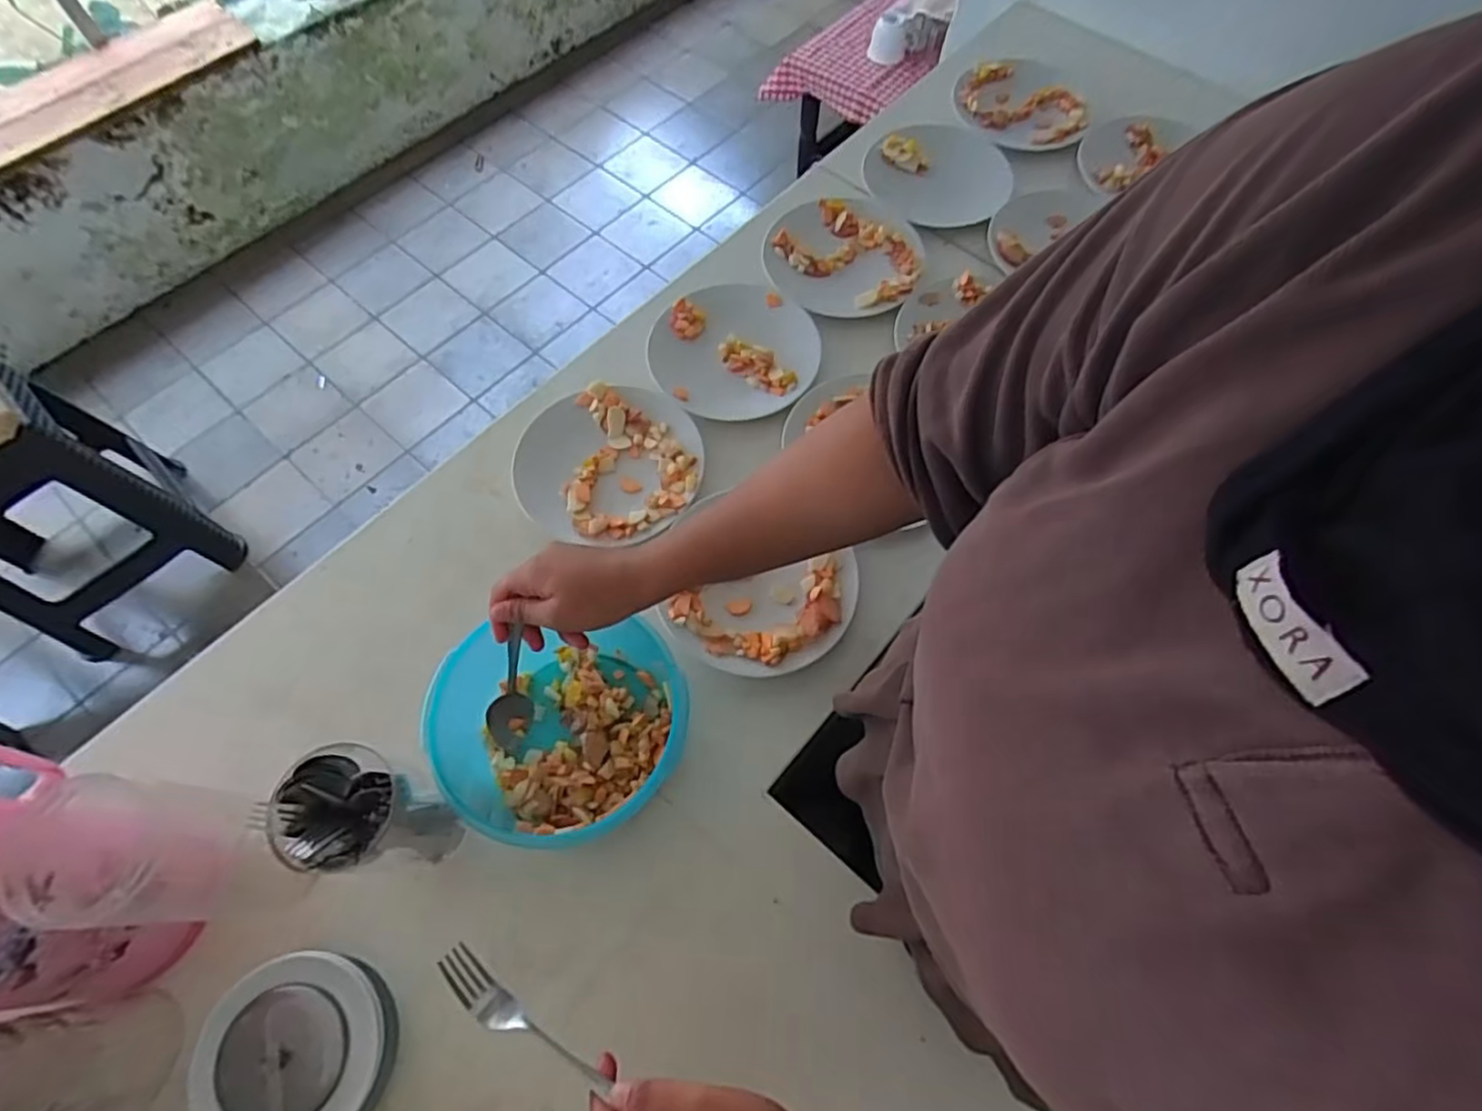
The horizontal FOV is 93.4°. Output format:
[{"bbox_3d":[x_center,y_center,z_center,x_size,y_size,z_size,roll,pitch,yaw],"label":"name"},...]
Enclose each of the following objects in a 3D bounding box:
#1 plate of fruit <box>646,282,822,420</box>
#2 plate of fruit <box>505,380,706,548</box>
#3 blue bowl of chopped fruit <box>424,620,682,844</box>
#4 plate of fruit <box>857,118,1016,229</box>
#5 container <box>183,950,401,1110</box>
[{"bbox_3d":[-0.009,-0.243,0.839,0.196,0.033,0.185,0,64,-1],"label":"plate of fruit"},{"bbox_3d":[-0.140,-0.100,0.760,0.189,0.029,0.187,0,64,-1],"label":"plate of fruit"},{"bbox_3d":[-0.147,0.154,0.600,0.199,0.104,0.174,-9,65,-6],"label":"blue bowl of chopped fruit"},{"bbox_3d":[0.272,-0.528,0.968,0.188,0.031,0.191,0,64,-1],"label":"plate of fruit"},{"bbox_3d":[-0.333,0.372,0.524,0.128,0.036,0.126,0,64,-1],"label":"container"}]

